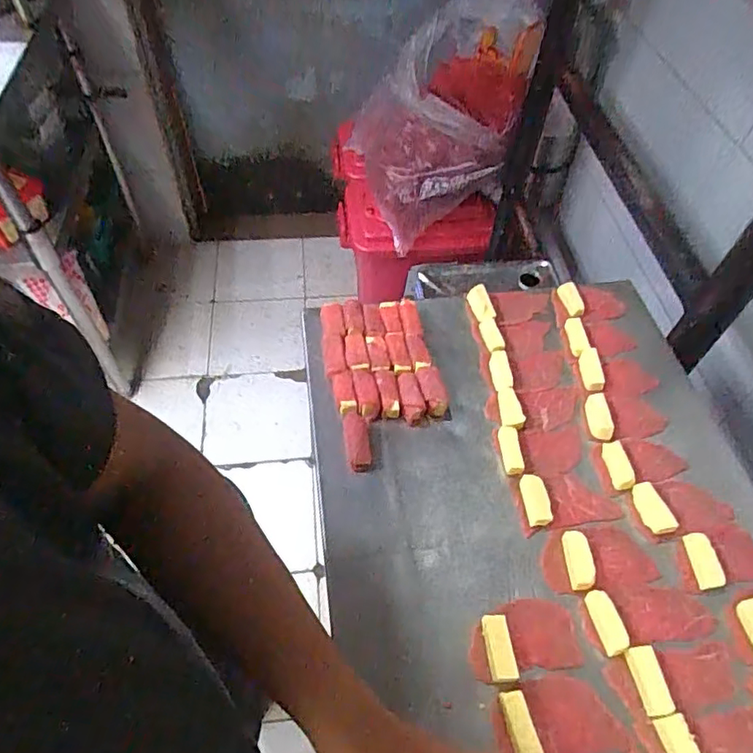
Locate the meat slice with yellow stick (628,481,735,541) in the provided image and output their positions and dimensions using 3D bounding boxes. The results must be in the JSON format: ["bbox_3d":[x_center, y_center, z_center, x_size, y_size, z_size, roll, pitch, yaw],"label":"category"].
[{"bbox_3d":[0.289,0.122,0.528,0.091,0.015,0.055,-10,55,-11],"label":"meat slice with yellow stick"}]

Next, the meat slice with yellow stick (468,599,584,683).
[{"bbox_3d":[0.120,0.213,0.456,0.093,0.015,0.056,-9,55,-10],"label":"meat slice with yellow stick"}]

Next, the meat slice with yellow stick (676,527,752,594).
[{"bbox_3d":[0.312,0.162,0.500,0.092,0.015,0.048,-8,55,-9],"label":"meat slice with yellow stick"}]

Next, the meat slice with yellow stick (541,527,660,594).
[{"bbox_3d":[0.197,0.160,0.495,0.095,0.012,0.054,-3,54,-5],"label":"meat slice with yellow stick"}]

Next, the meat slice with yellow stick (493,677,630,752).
[{"bbox_3d":[0.140,0.261,0.426,0.098,0.020,0.053,-3,54,-6],"label":"meat slice with yellow stick"}]

